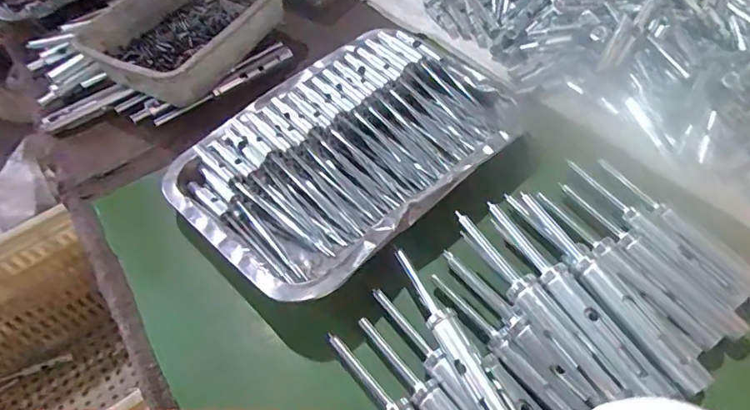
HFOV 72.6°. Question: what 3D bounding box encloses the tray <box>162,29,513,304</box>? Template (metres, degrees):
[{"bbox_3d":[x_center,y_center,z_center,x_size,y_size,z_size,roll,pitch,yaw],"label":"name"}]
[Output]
[{"bbox_3d":[-0.021,-0.045,0.397,0.246,0.038,0.170,-40,62,-21],"label":"tray"}]

